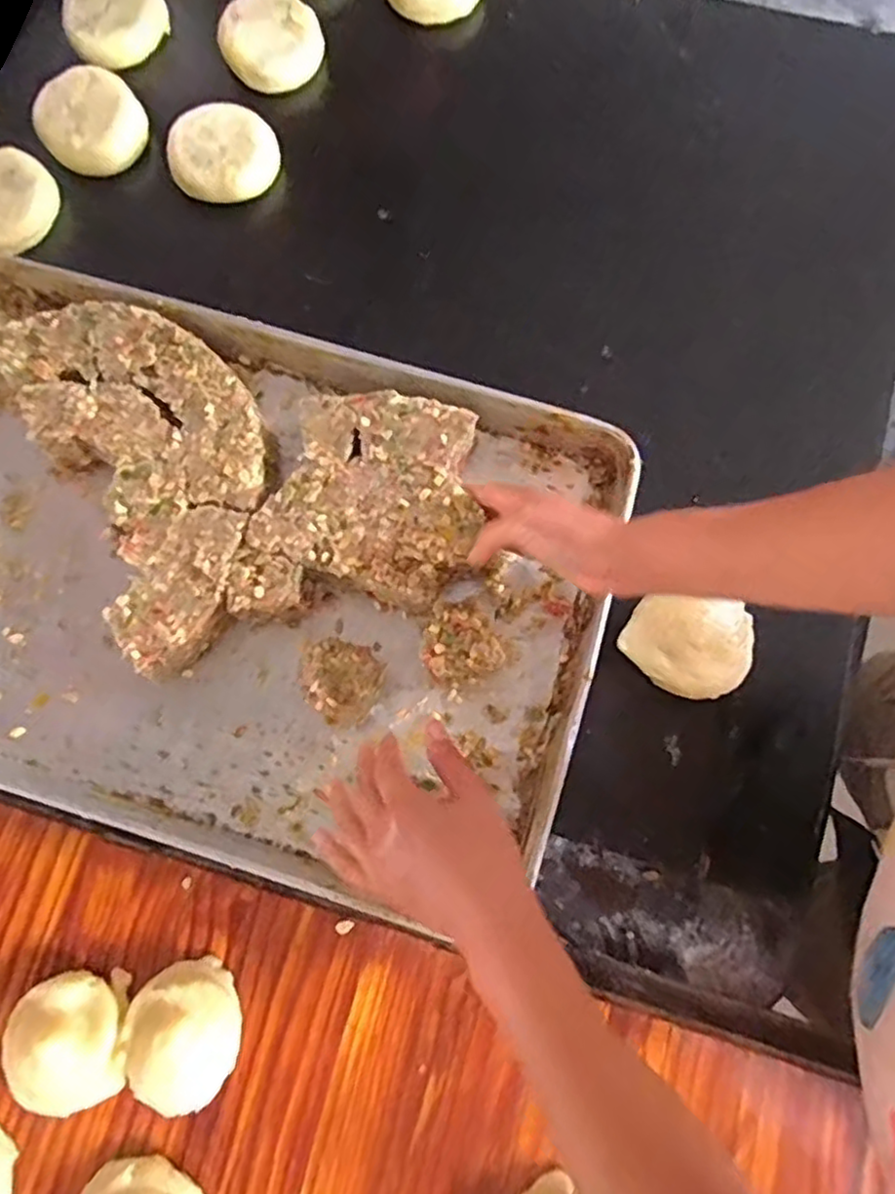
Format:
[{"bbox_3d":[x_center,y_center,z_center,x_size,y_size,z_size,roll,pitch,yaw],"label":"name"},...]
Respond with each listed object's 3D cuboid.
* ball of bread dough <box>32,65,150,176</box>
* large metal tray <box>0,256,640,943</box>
[{"bbox_3d":[-0.342,-0.456,0.662,0.092,0.036,0.089,0,74,0],"label":"ball of bread dough"},{"bbox_3d":[-0.186,-0.029,0.537,0.600,0.049,0.399,17,75,5],"label":"large metal tray"}]

